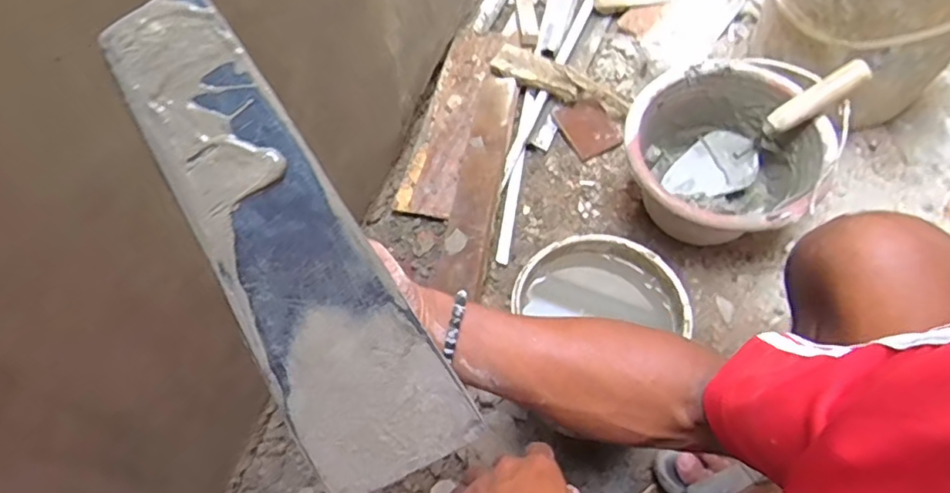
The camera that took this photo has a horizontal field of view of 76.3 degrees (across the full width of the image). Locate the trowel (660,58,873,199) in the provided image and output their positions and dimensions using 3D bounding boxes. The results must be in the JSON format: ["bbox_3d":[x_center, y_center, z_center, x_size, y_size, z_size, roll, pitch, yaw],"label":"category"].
[{"bbox_3d":[0.379,-0.145,0.789,0.260,0.067,0.084,-34,56,31],"label":"trowel"}]

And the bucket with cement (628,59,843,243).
[{"bbox_3d":[0.321,-0.104,0.816,0.234,0.169,0.228,-1,60,1],"label":"bucket with cement"}]

